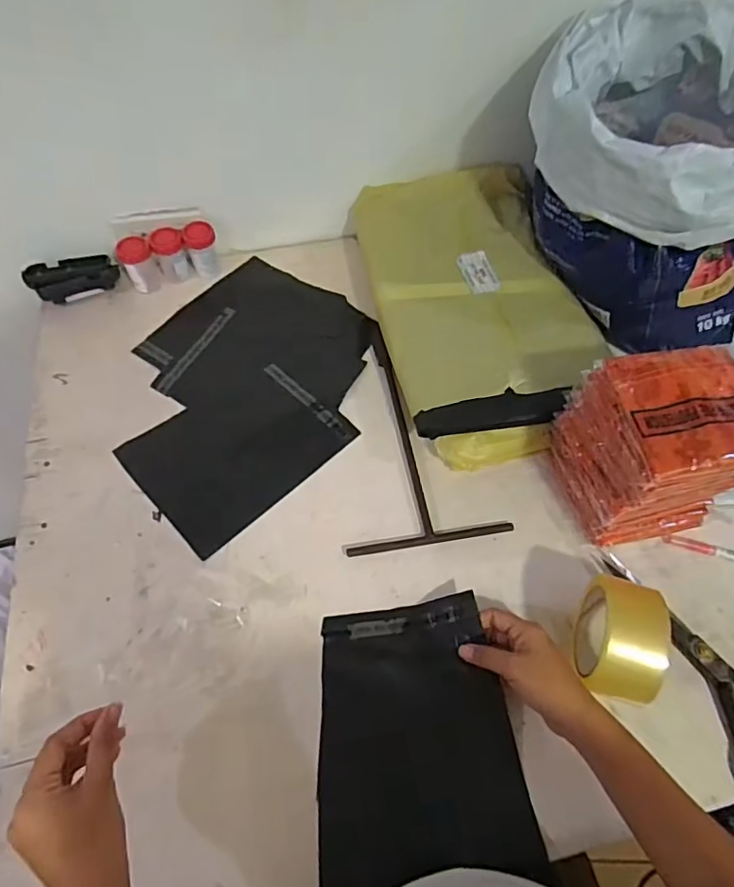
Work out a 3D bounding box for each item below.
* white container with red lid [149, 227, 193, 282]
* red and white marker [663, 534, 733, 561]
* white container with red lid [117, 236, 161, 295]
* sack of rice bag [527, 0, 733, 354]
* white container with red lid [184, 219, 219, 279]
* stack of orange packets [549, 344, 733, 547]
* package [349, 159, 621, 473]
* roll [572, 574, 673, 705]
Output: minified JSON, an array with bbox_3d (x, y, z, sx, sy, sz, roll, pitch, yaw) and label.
[{"bbox_3d":[-0.275,-0.264,0.760,0.041,0.066,0.046,-19,61,-12],"label":"white container with red lid"},{"bbox_3d":[0.390,0.119,0.573,0.144,0.008,0.014,15,59,8],"label":"red and white marker"},{"bbox_3d":[-0.313,-0.246,0.742,0.041,0.068,0.038,-24,62,-15],"label":"white container with red lid"},{"bbox_3d":[0.352,-0.330,0.653,0.307,0.251,0.327,20,61,10],"label":"sack of rice bag"},{"bbox_3d":[-0.232,-0.278,0.763,0.041,0.071,0.040,-19,61,-12],"label":"white container with red lid"},{"bbox_3d":[0.288,0.010,0.552,0.136,0.169,0.127,-8,59,-6],"label":"stack of orange packets"},{"bbox_3d":[0.143,-0.185,0.712,0.259,0.096,0.427,-10,59,-7],"label":"package"},{"bbox_3d":[0.221,0.181,0.486,0.056,0.097,0.098,12,59,6],"label":"roll"}]

